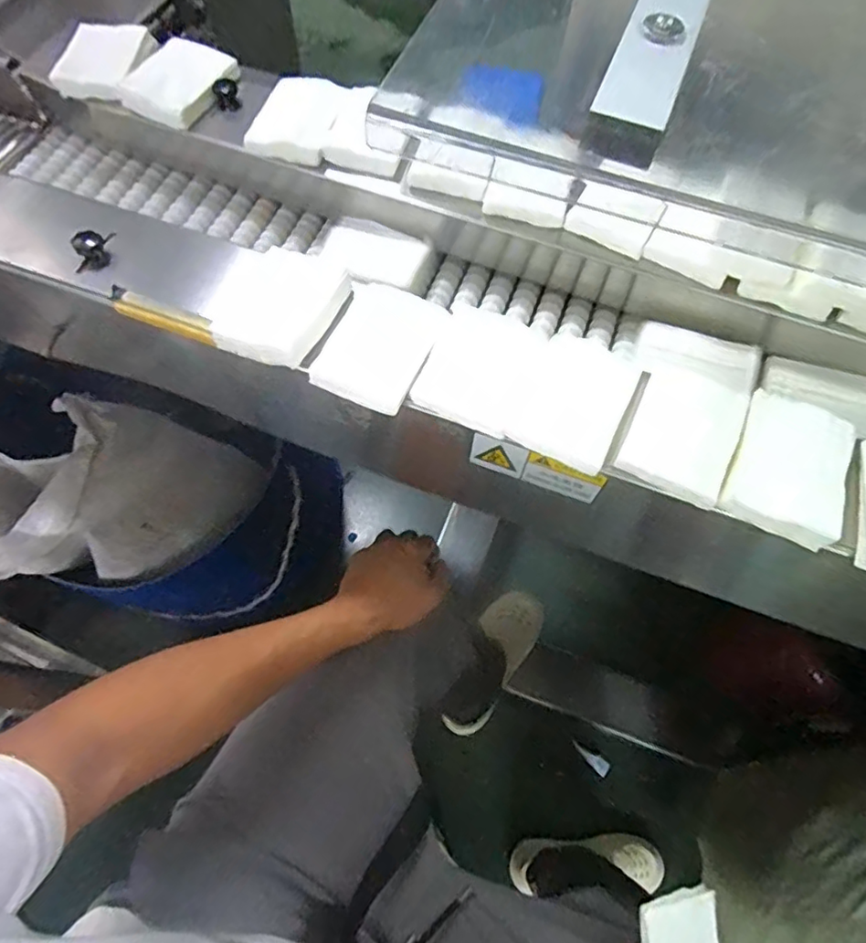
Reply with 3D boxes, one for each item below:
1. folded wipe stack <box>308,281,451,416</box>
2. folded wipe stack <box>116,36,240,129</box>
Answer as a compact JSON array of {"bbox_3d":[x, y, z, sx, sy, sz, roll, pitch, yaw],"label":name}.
[{"bbox_3d":[-0.041,-0.096,0.435,0.077,0.016,0.099,22,67,8],"label":"folded wipe stack"},{"bbox_3d":[-0.255,-0.394,0.572,0.076,0.025,0.099,26,68,10],"label":"folded wipe stack"}]

